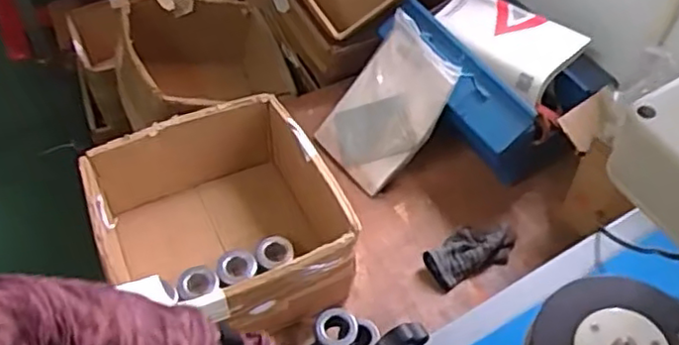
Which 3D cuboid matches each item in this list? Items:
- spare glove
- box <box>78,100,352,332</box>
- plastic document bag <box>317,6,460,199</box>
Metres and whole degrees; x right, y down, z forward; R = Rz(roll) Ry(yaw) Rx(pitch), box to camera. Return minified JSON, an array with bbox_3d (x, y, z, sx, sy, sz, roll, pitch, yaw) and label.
[{"bbox_3d":[0.217,0.126,1.059,0.166,0.032,0.079,-23,55,-19],"label":"spare glove"},{"bbox_3d":[-0.180,0.086,0.985,0.334,0.180,0.317,-21,55,-18],"label":"box"},{"bbox_3d":[0.084,-0.116,1.138,0.024,0.272,0.177,6,35,-52],"label":"plastic document bag"}]

